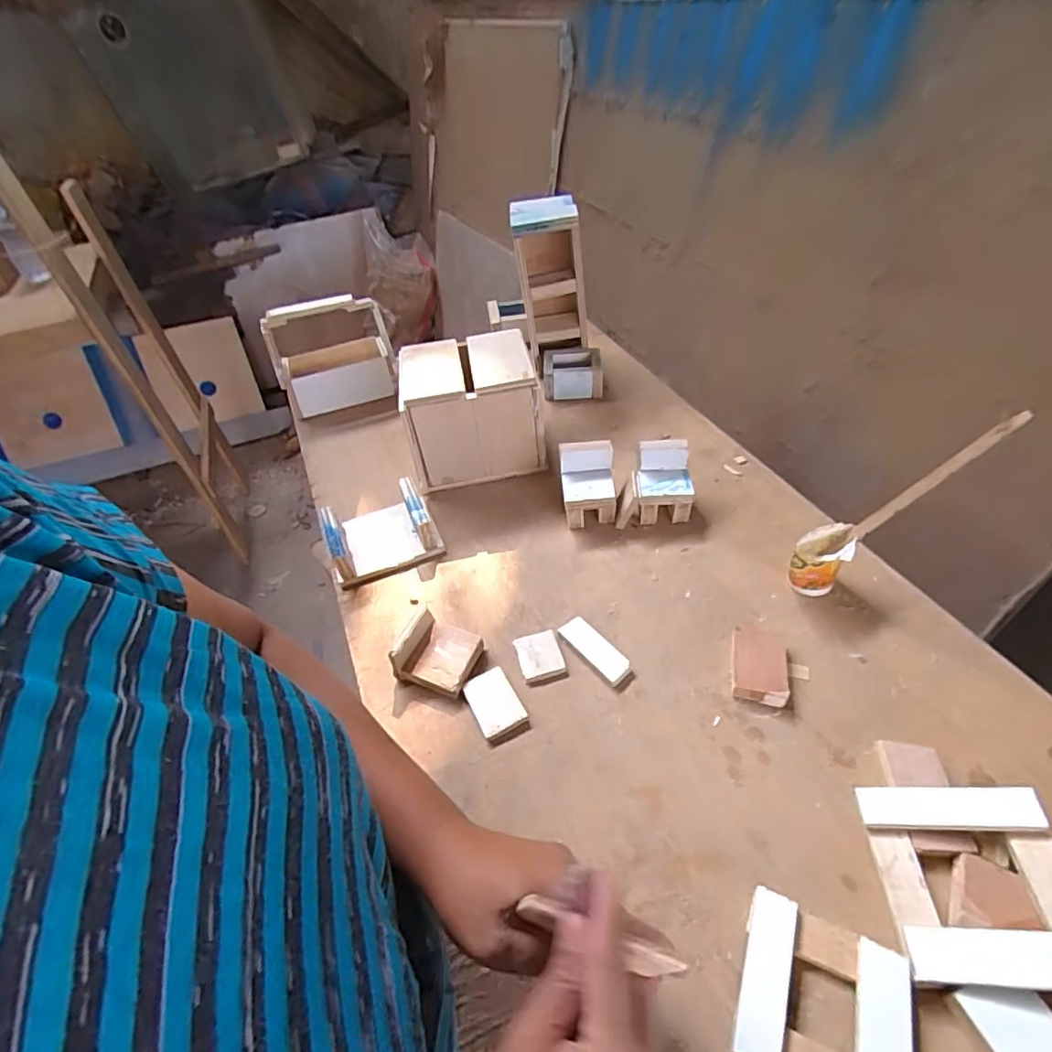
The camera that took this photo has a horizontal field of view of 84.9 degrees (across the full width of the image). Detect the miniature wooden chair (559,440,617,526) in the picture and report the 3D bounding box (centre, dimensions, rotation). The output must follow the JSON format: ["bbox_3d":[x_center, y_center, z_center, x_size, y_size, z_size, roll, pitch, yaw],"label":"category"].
[{"bbox_3d":[0.069,-0.046,0.662,0.064,0.076,0.066,-4,44,4],"label":"miniature wooden chair"}]

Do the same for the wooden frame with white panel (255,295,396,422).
[{"bbox_3d":[-0.291,-0.262,0.858,0.172,0.148,0.084,-16,45,-9],"label":"wooden frame with white panel"}]

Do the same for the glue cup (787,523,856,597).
[{"bbox_3d":[0.285,0.035,0.561,0.049,0.067,0.047,-4,44,4],"label":"glue cup"}]

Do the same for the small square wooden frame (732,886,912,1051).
[{"bbox_3d":[0.178,0.289,0.347,0.091,0.018,0.092,14,48,20],"label":"small square wooden frame"}]

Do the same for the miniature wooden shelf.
[{"bbox_3d":[0.032,-0.349,0.826,0.102,0.204,0.076,-3,43,3],"label":"miniature wooden shelf"}]

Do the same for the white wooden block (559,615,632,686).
[{"bbox_3d":[0.066,0.118,0.545,0.029,0.010,0.077,-34,50,-24],"label":"white wooden block"}]

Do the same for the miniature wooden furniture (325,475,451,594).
[{"bbox_3d":[-0.170,0.004,0.664,0.120,0.054,0.109,-21,46,-13],"label":"miniature wooden furniture"}]

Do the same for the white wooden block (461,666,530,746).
[{"bbox_3d":[-0.028,0.159,0.511,0.039,0.011,0.058,-23,46,-15],"label":"white wooden block"}]

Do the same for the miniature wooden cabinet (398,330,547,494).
[{"bbox_3d":[-0.068,-0.143,0.730,0.158,0.148,0.125,-11,44,-3],"label":"miniature wooden cabinet"}]

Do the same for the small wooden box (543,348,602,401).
[{"bbox_3d":[0.069,-0.228,0.867,0.086,0.049,0.078,-3,44,4],"label":"small wooden box"}]

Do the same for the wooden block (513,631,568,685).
[{"bbox_3d":[0.013,0.123,0.543,0.040,0.009,0.047,-15,45,-7],"label":"wooden block"}]

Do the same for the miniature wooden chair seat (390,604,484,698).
[{"bbox_3d":[-0.082,0.118,0.540,0.071,0.042,0.064,17,49,23],"label":"miniature wooden chair seat"}]

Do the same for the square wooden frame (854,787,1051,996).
[{"bbox_3d":[0.293,0.229,0.373,0.108,0.017,0.113,-10,42,18],"label":"square wooden frame"}]

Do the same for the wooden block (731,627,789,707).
[{"bbox_3d":[0.206,0.124,0.511,0.044,0.020,0.065,5,46,13],"label":"wooden block"}]

